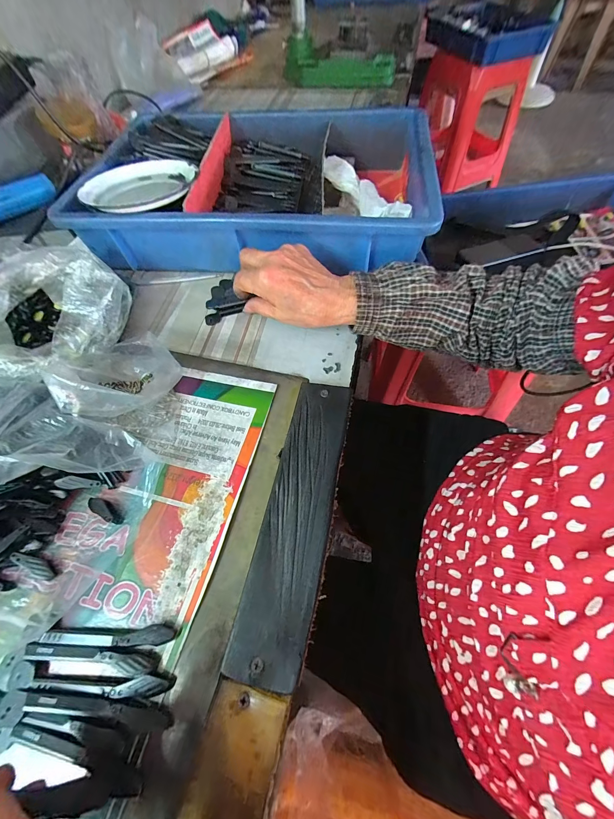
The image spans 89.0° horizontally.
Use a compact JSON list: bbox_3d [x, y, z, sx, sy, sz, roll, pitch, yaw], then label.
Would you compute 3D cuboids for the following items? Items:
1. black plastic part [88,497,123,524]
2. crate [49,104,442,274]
[{"bbox_3d":[-0.167,0.084,0.259,0.036,0.004,0.010,29,66,16],"label":"black plastic part"},{"bbox_3d":[-0.061,-0.320,0.432,0.410,0.081,0.327,4,62,4],"label":"crate"}]

